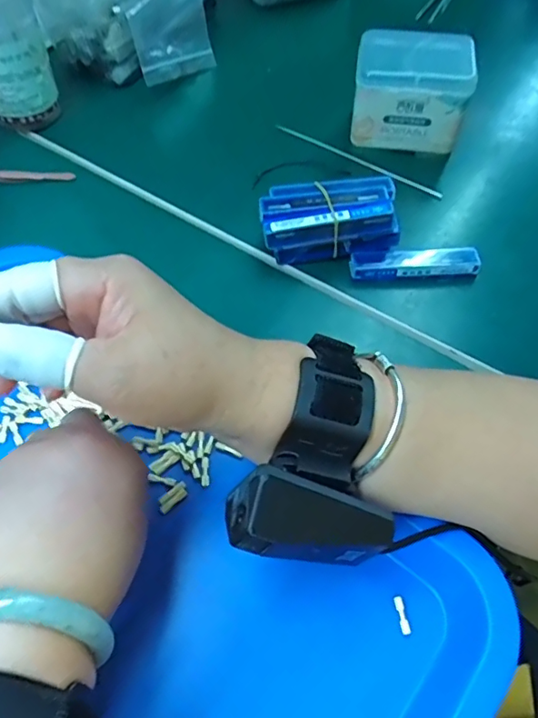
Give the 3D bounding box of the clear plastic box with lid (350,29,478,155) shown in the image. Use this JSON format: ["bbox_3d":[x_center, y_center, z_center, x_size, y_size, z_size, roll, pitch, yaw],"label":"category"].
[{"bbox_3d":[0.114,-0.217,0.439,0.088,0.070,0.064,6,60,4],"label":"clear plastic box with lid"}]

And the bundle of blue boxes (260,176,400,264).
[{"bbox_3d":[0.042,-0.103,0.386,0.095,0.041,0.050,-5,60,-2],"label":"bundle of blue boxes"}]

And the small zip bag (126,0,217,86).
[{"bbox_3d":[-0.090,-0.301,0.485,0.017,0.079,0.084,11,40,38],"label":"small zip bag"}]

